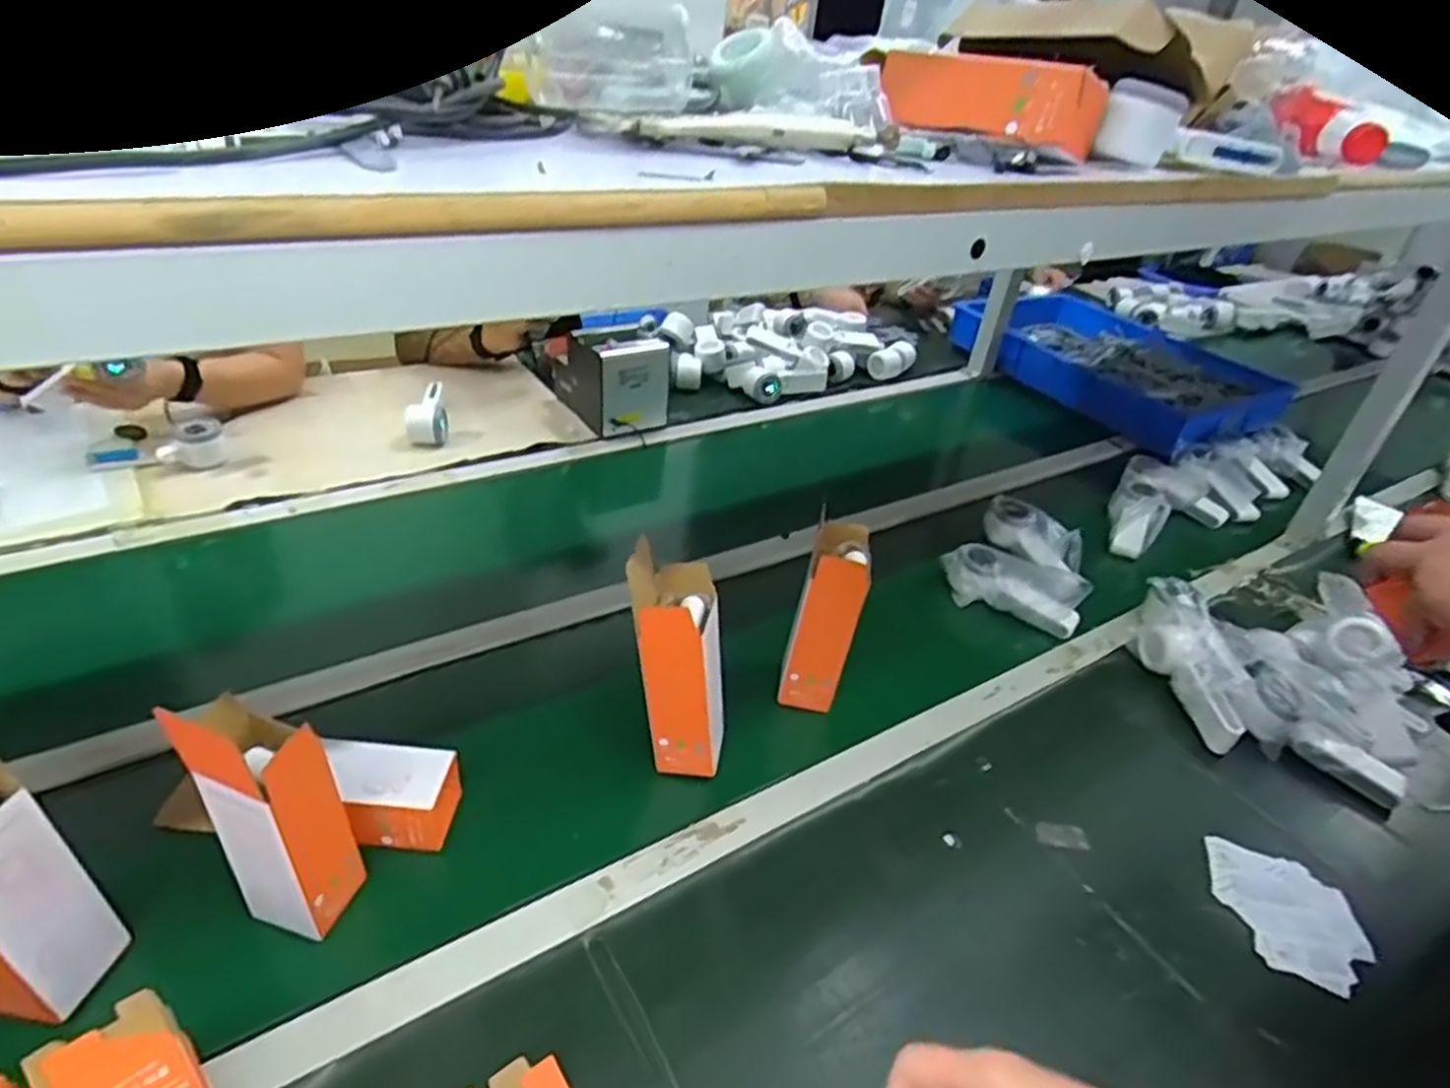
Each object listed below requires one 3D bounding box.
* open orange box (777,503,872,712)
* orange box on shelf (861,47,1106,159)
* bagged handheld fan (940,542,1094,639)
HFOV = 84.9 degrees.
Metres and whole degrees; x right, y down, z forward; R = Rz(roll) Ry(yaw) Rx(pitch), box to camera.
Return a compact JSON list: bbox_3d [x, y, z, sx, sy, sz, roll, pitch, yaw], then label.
[{"bbox_3d":[0.104,0.076,0.815,0.066,0.191,0.071,10,34,6],"label":"open orange box"},{"bbox_3d":[0.216,-0.381,0.672,0.065,0.056,0.203,-23,46,-31],"label":"orange box on shelf"},{"bbox_3d":[0.377,0.058,1.045,0.178,0.079,0.067,19,36,16],"label":"bagged handheld fan"}]

